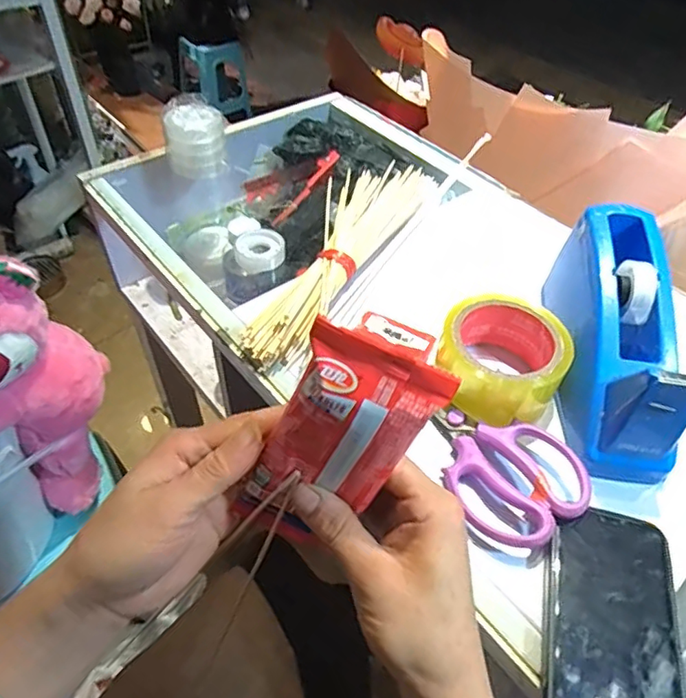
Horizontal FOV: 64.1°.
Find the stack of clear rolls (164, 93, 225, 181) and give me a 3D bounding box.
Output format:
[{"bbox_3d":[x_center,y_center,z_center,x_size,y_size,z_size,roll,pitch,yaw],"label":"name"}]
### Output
[{"bbox_3d":[-0.178,-0.251,0.660,0.068,0.083,0.061,-13,51,-14],"label":"stack of clear rolls"}]

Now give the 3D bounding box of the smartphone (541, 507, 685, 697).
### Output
[{"bbox_3d":[0.161,0.173,0.331,0.075,0.010,0.155,12,49,7],"label":"smartphone"}]

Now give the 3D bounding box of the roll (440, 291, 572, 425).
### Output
[{"bbox_3d":[0.129,0.009,0.449,0.097,0.049,0.098,2,49,-2],"label":"roll"}]

